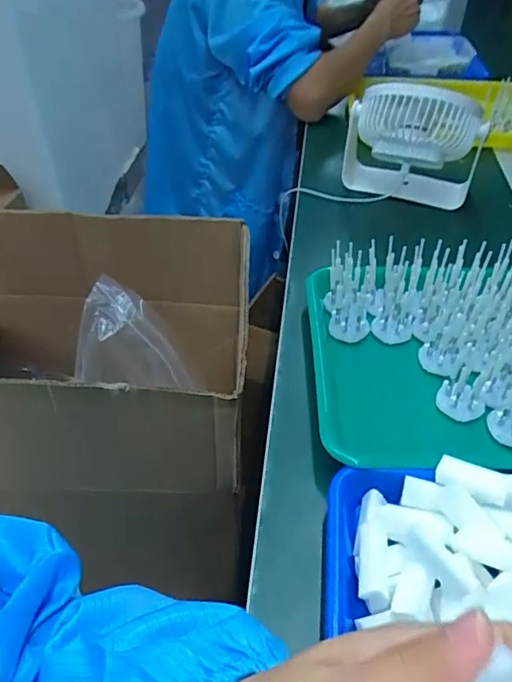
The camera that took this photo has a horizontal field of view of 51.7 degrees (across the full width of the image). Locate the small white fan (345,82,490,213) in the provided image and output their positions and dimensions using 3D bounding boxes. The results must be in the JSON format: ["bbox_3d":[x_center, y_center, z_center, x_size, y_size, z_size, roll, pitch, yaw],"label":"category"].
[{"bbox_3d":[0.204,-0.250,0.695,0.169,0.174,0.103,14,45,13],"label":"small white fan"}]

